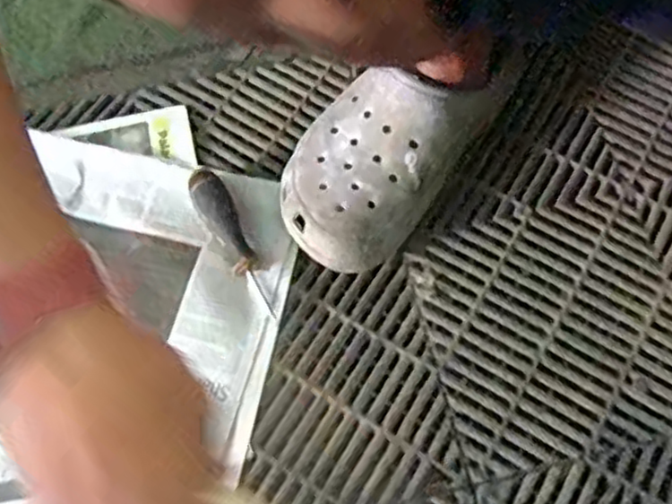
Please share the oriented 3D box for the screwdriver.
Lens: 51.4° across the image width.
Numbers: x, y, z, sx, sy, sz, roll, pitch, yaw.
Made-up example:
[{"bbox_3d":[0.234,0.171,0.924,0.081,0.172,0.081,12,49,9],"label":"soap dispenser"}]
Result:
[{"bbox_3d":[-0.085,-0.010,0.573,0.027,0.031,0.128,-26,68,-11],"label":"screwdriver"}]

